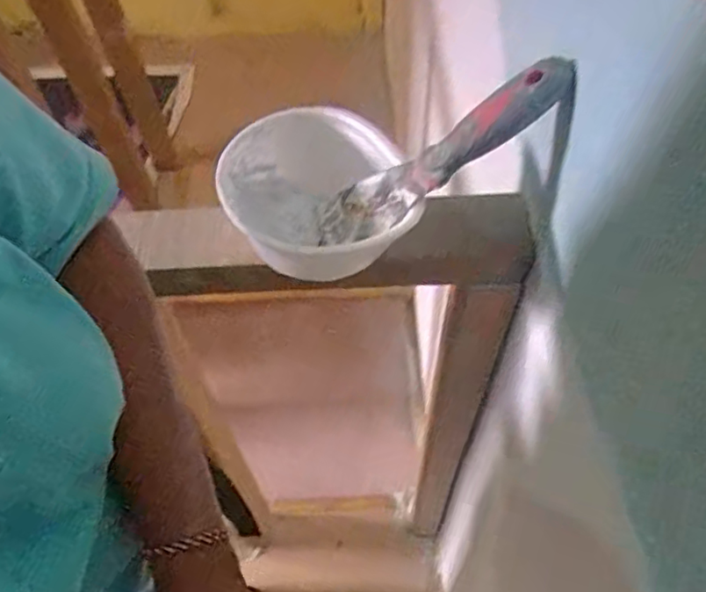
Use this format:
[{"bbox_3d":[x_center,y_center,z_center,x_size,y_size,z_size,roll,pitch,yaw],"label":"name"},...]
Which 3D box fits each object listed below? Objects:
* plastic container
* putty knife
[{"bbox_3d":[-0.020,-0.065,0.434,0.134,0.075,0.121,12,57,10],"label":"plastic container"},{"bbox_3d":[0.054,-0.087,0.395,0.189,0.020,0.045,-32,50,29],"label":"putty knife"}]

